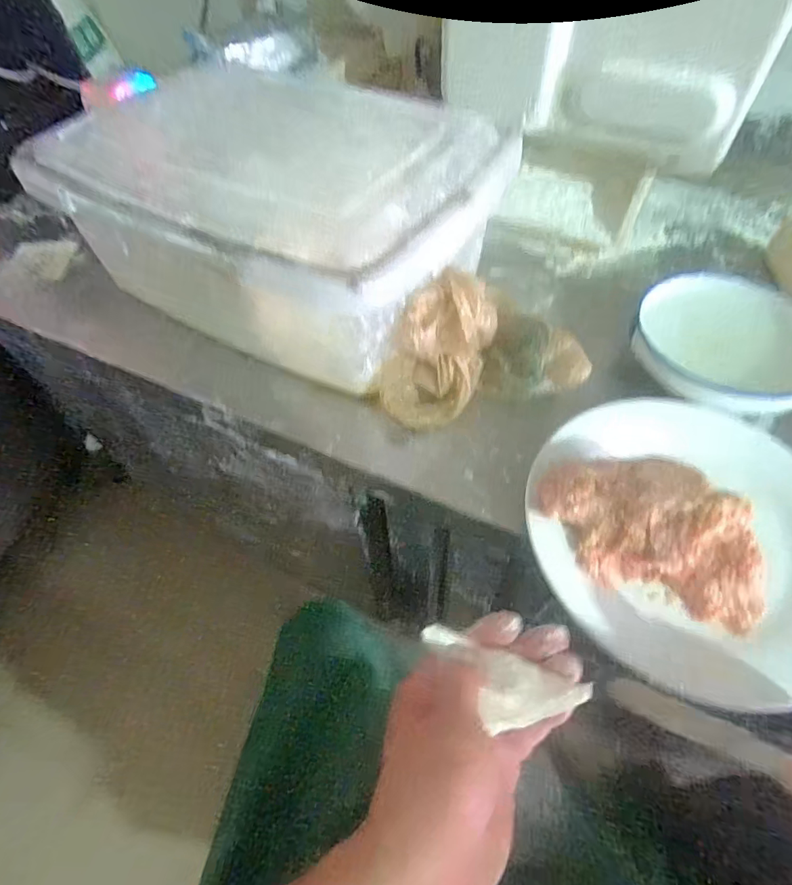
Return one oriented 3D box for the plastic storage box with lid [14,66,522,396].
[{"bbox_3d":[-0.110,-0.218,0.469,0.381,0.149,0.265,26,62,18],"label":"plastic storage box with lid"}]

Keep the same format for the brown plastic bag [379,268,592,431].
[{"bbox_3d":[0.067,-0.080,0.408,0.171,0.090,0.087,-10,57,-4],"label":"brown plastic bag"}]

